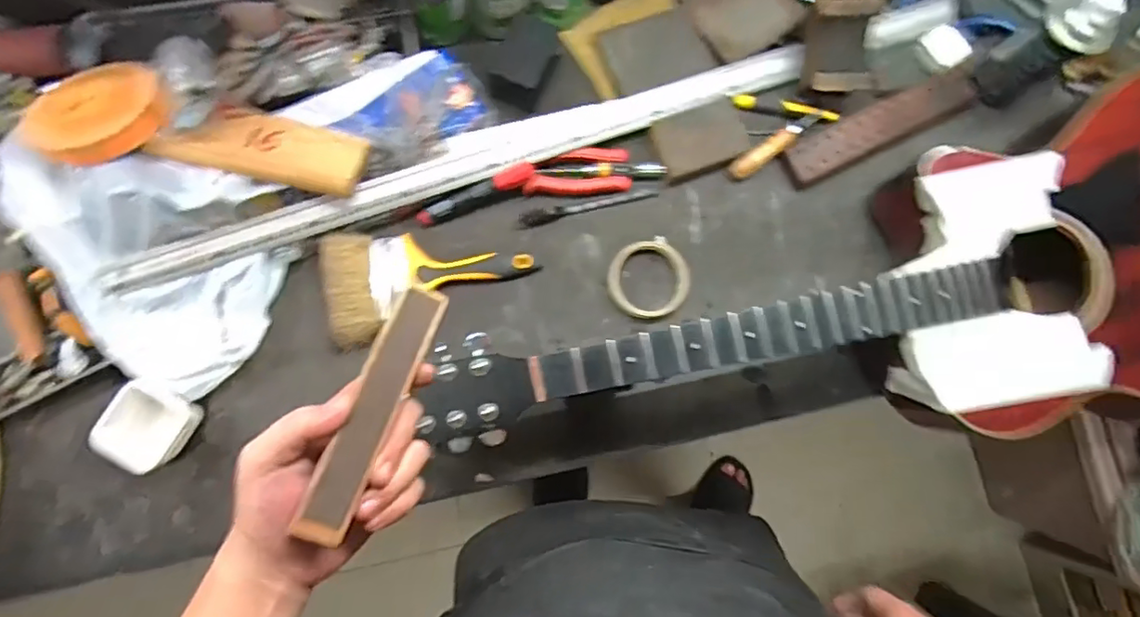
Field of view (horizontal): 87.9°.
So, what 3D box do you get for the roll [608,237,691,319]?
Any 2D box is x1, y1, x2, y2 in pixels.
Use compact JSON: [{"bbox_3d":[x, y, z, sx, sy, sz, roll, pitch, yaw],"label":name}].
[{"bbox_3d":[0.089,-0.034,0.677,0.090,0.023,0.089,1,82,-4],"label":"roll"}]

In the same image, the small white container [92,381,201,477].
[{"bbox_3d":[-0.433,0.121,0.608,0.080,0.051,0.081,24,81,-1],"label":"small white container"}]

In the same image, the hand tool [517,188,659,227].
[{"bbox_3d":[0.021,-0.117,0.679,0.161,0.007,0.016,-14,87,-5],"label":"hand tool"}]

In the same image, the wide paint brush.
[{"bbox_3d":[-0.153,-0.025,0.646,0.223,0.021,0.116,-4,82,-5],"label":"wide paint brush"}]

